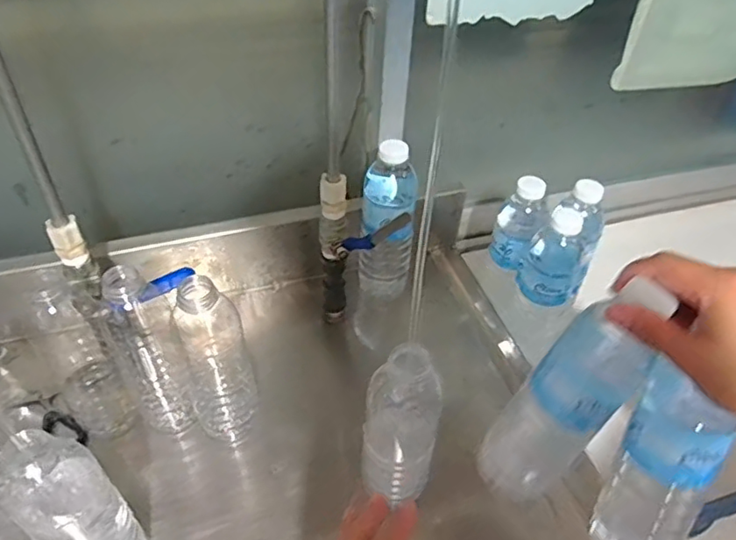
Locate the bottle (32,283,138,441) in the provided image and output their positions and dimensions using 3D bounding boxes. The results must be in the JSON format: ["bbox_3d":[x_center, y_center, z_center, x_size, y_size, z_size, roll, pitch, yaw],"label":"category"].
[{"bbox_3d":[-0.271,0.084,0.543,0.050,0.198,0.051,-32,54,-31],"label":"bottle"}]

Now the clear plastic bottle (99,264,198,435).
[{"bbox_3d":[-0.211,0.071,0.553,0.064,0.206,0.071,-31,53,-30],"label":"clear plastic bottle"}]

